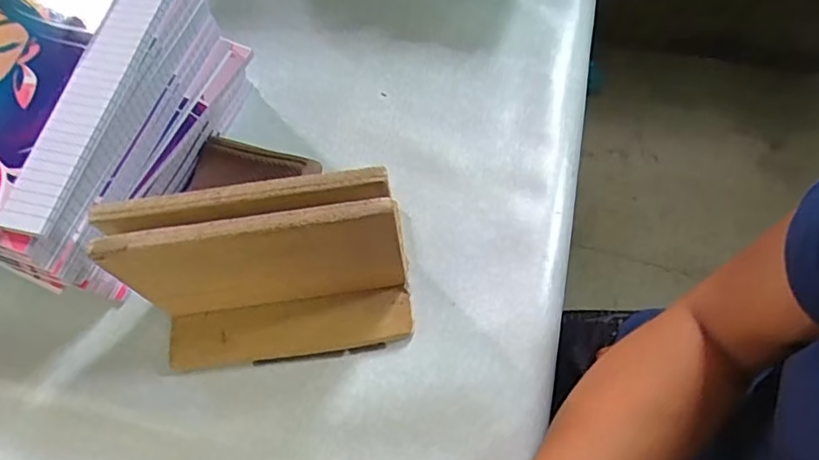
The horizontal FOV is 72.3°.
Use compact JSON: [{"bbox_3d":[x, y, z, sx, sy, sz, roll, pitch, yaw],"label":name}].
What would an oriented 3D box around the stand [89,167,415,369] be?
[{"bbox_3d":[-0.081,0.030,0.330,0.155,0.114,0.070,-7,66,-1],"label":"stand"}]

